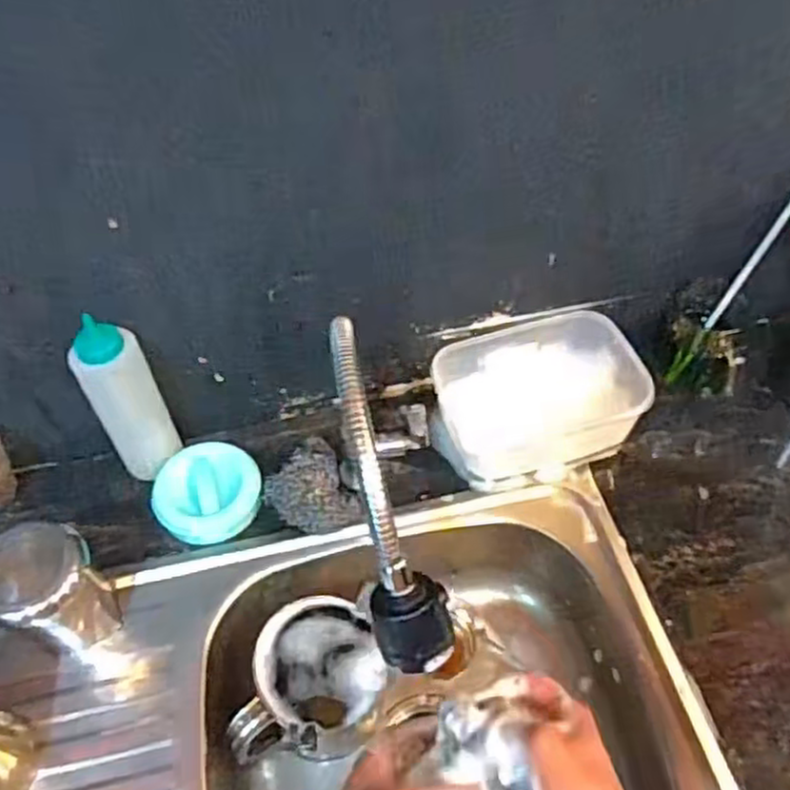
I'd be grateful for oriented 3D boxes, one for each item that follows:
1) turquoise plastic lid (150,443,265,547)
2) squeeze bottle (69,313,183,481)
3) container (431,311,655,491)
[{"bbox_3d":[-0.184,0.099,0.736,0.099,0.032,0.099,1,65,-3],"label":"turquoise plastic lid"},{"bbox_3d":[-0.254,0.004,0.702,0.045,0.176,0.061,19,55,16],"label":"squeeze bottle"},{"bbox_3d":[0.141,0.003,0.765,0.204,0.084,0.152,-17,53,-11],"label":"container"}]

